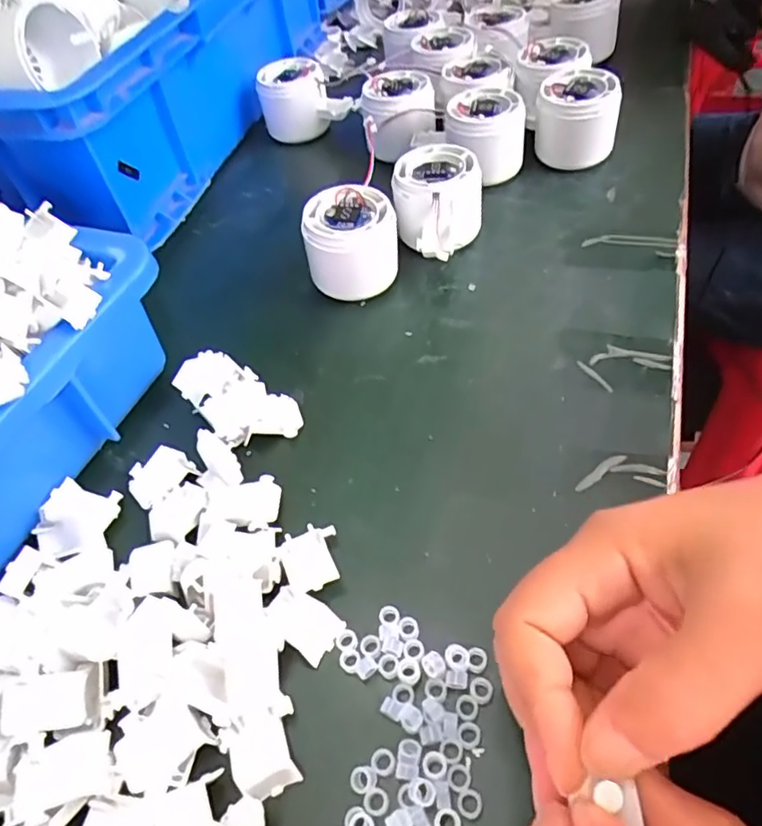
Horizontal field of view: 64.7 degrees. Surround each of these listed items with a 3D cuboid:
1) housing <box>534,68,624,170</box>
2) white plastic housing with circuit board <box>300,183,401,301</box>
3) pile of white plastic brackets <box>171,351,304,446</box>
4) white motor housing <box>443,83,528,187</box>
[{"bbox_3d":[0.147,-0.218,0.453,0.057,0.058,0.052,7,53,14],"label":"housing"},{"bbox_3d":[-0.018,-0.107,0.388,0.058,0.053,0.058,-8,51,2],"label":"white plastic housing with circuit board"},{"bbox_3d":[-0.080,-0.008,0.336,0.043,0.020,0.073,-37,55,-20],"label":"pile of white plastic brackets"},{"bbox_3d":[0.079,-0.209,0.454,0.057,0.054,0.055,3,52,11],"label":"white motor housing"}]

